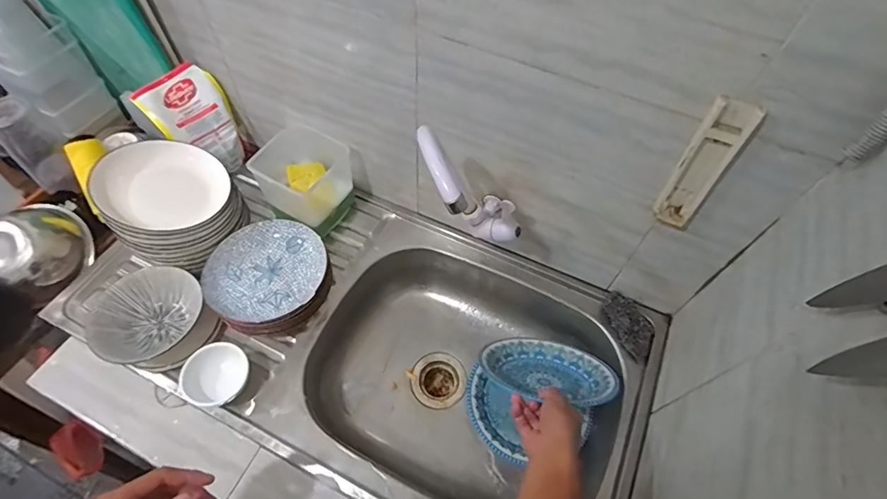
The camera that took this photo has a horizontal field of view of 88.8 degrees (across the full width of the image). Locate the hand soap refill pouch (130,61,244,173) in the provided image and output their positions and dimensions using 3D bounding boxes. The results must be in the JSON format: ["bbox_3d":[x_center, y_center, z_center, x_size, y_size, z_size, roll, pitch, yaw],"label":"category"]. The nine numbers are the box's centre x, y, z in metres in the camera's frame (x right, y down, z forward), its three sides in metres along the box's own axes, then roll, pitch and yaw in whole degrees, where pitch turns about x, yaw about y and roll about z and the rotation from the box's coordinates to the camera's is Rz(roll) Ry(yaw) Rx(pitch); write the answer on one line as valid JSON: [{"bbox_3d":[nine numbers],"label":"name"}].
[{"bbox_3d":[-0.471,-0.246,0.885,0.133,0.203,0.046,-40,30,-11],"label":"hand soap refill pouch"}]

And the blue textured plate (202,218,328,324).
[{"bbox_3d":[-0.299,0.030,0.769,0.190,0.026,0.183,1,57,-2],"label":"blue textured plate"}]

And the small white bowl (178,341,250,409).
[{"bbox_3d":[-0.351,0.198,0.705,0.097,0.044,0.092,1,57,-2],"label":"small white bowl"}]

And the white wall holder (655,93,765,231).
[{"bbox_3d":[0.312,-0.099,0.549,0.051,0.179,0.025,32,61,17],"label":"white wall holder"}]

